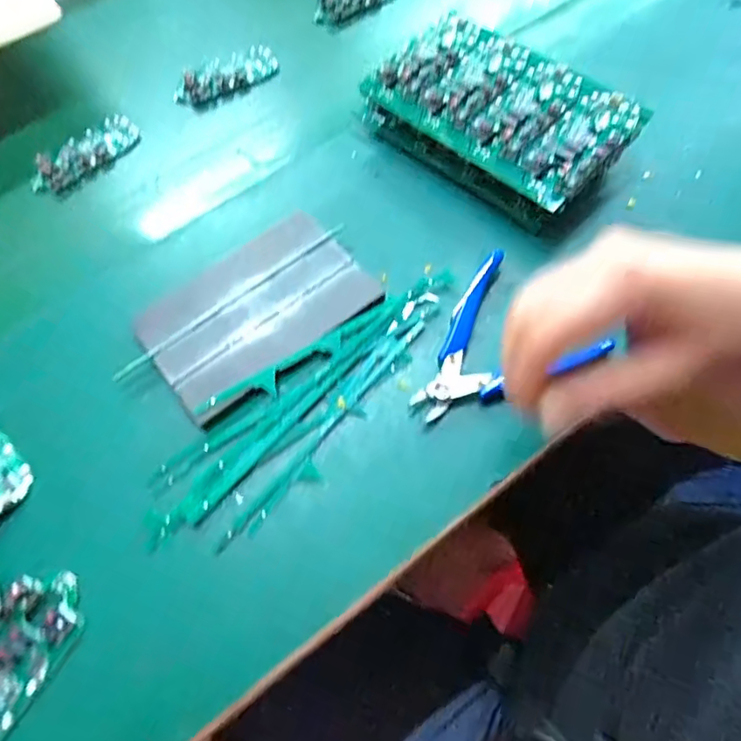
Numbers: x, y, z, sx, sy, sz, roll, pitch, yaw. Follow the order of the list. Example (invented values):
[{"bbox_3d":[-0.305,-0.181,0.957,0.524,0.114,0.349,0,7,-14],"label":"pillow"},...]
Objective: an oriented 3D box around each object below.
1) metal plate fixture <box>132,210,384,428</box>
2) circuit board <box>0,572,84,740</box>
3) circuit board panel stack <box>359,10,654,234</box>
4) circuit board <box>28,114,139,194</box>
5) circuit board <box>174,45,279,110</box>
[{"bbox_3d":[-0.081,-0.045,0.374,0.150,0.009,0.103,-38,68,-15],"label":"metal plate fixture"},{"bbox_3d":[-0.196,0.156,0.283,0.047,0.012,0.099,27,68,15],"label":"circuit board"},{"bbox_3d":[0.095,-0.198,0.429,0.196,0.049,0.118,39,72,19],"label":"circuit board panel stack"},{"bbox_3d":[-0.253,-0.193,0.479,0.040,0.016,0.101,35,71,17],"label":"circuit board"},{"bbox_3d":[-0.138,-0.279,0.516,0.098,0.023,0.035,-20,65,-7],"label":"circuit board"}]

